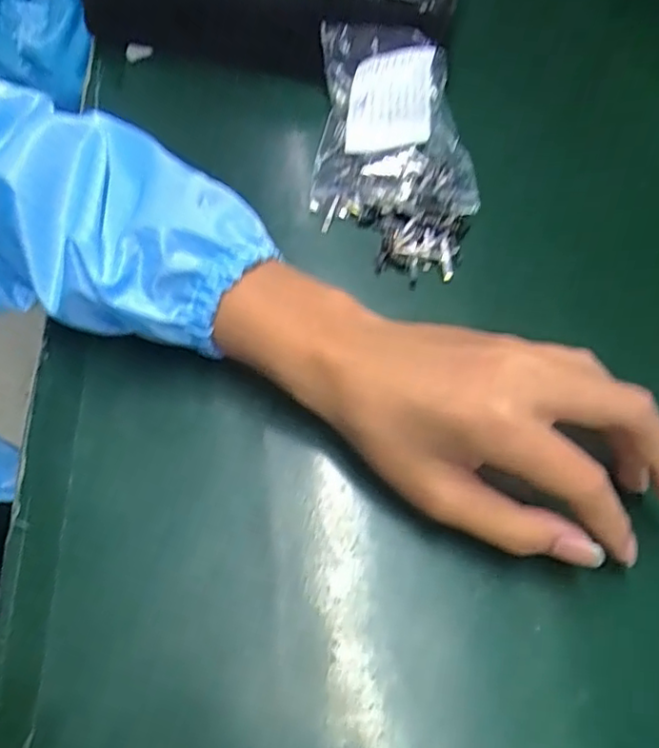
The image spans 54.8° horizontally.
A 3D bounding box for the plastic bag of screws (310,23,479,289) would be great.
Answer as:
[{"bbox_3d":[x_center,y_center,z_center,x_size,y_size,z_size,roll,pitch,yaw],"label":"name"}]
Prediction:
[{"bbox_3d":[0.036,-0.140,0.375,0.093,0.043,0.178,-2,58,-2],"label":"plastic bag of screws"}]

